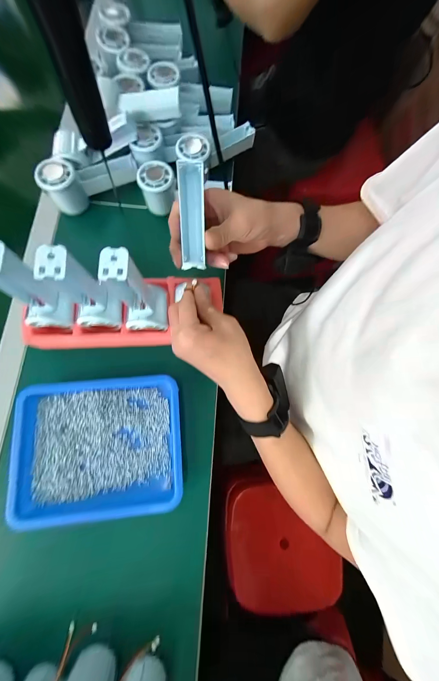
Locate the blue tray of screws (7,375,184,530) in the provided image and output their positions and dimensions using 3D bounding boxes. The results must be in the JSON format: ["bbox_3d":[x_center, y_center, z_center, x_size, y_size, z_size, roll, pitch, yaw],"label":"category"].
[{"bbox_3d":[-0.167,0.142,0.315,0.219,0.033,0.171,-4,79,-2],"label":"blue tray of screws"}]

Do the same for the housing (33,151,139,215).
[{"bbox_3d":[-0.215,-0.278,0.383,0.151,0.053,0.055,-32,81,-7],"label":"housing"}]

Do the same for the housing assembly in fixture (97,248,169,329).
[{"bbox_3d":[-0.096,-0.056,0.266,0.048,0.114,0.059,3,78,-1],"label":"housing assembly in fixture"}]

